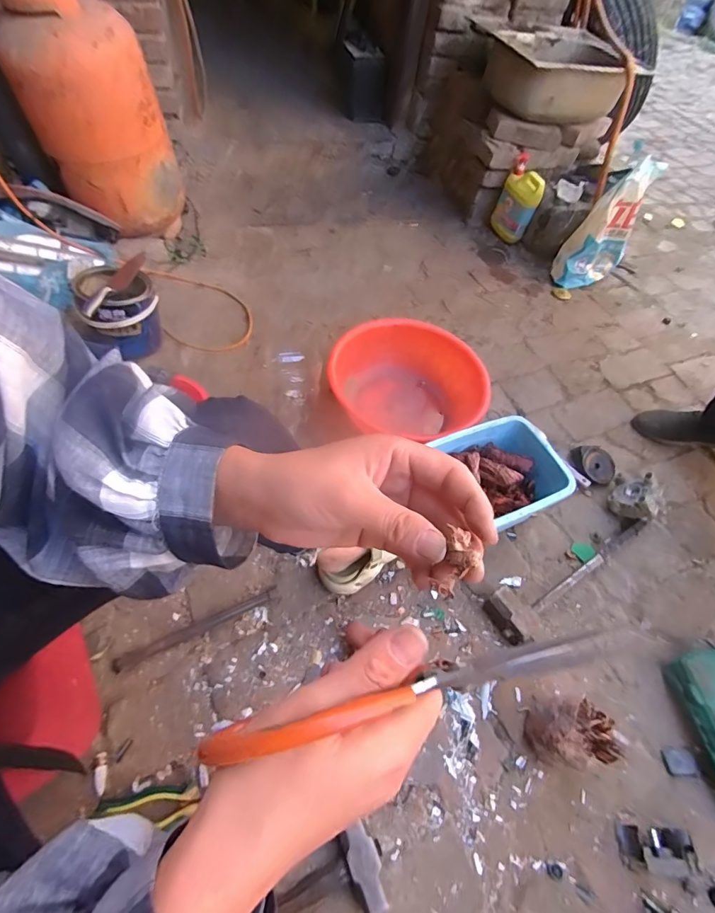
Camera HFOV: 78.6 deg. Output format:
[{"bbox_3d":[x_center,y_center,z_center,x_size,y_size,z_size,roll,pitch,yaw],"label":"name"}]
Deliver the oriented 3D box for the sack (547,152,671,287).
[{"bbox_3d":[0.768,-0.700,1.334,0.219,0.350,0.118,-14,57,-14],"label":"sack"}]

